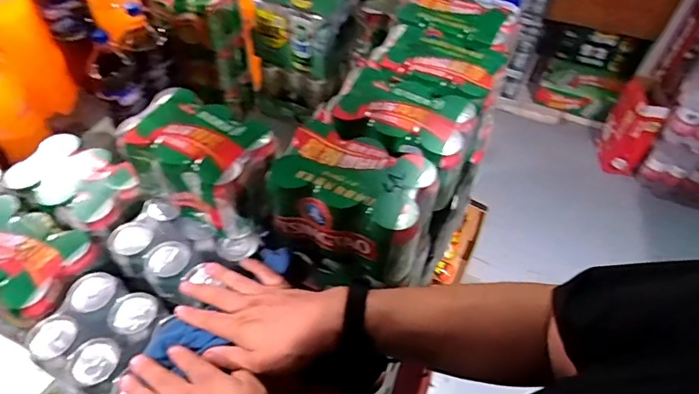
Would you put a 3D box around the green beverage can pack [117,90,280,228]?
[{"bbox_3d":[-0.201,-0.052,0.650,0.192,0.102,0.126,25,54,18],"label":"green beverage can pack"}]

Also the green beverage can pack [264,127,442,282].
[{"bbox_3d":[0.003,0.008,0.601,0.185,0.114,0.127,17,52,13],"label":"green beverage can pack"}]

